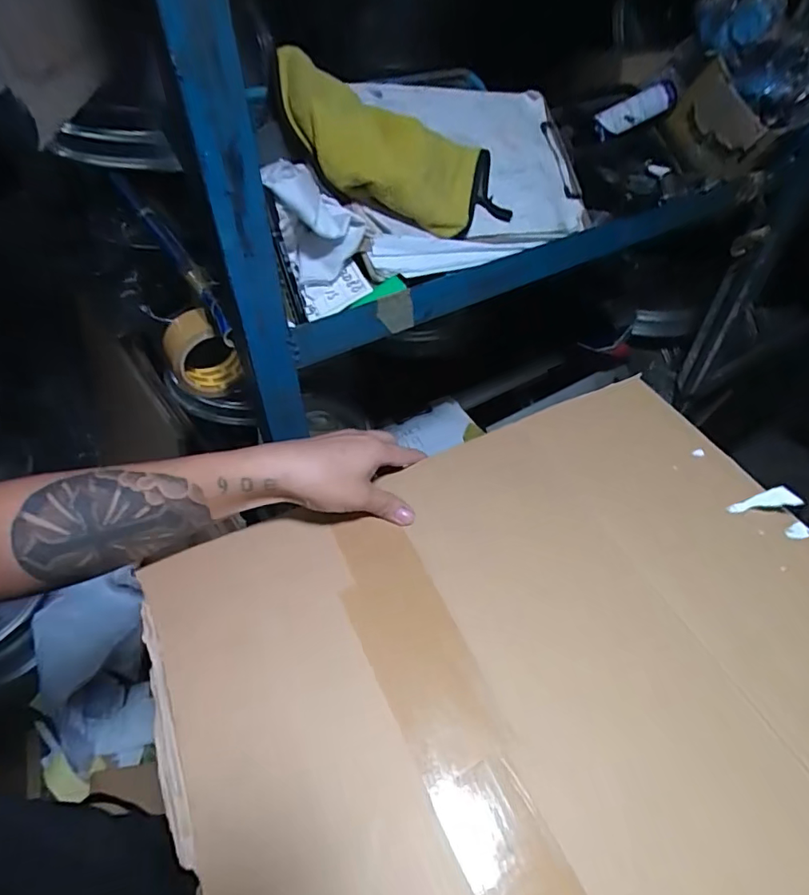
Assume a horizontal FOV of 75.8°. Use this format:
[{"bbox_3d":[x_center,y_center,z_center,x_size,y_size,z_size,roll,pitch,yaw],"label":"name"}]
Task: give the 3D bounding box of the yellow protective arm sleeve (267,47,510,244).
[{"bbox_3d":[-0.011,-0.311,0.568,0.286,0.086,0.117,19,43,-22],"label":"yellow protective arm sleeve"}]

